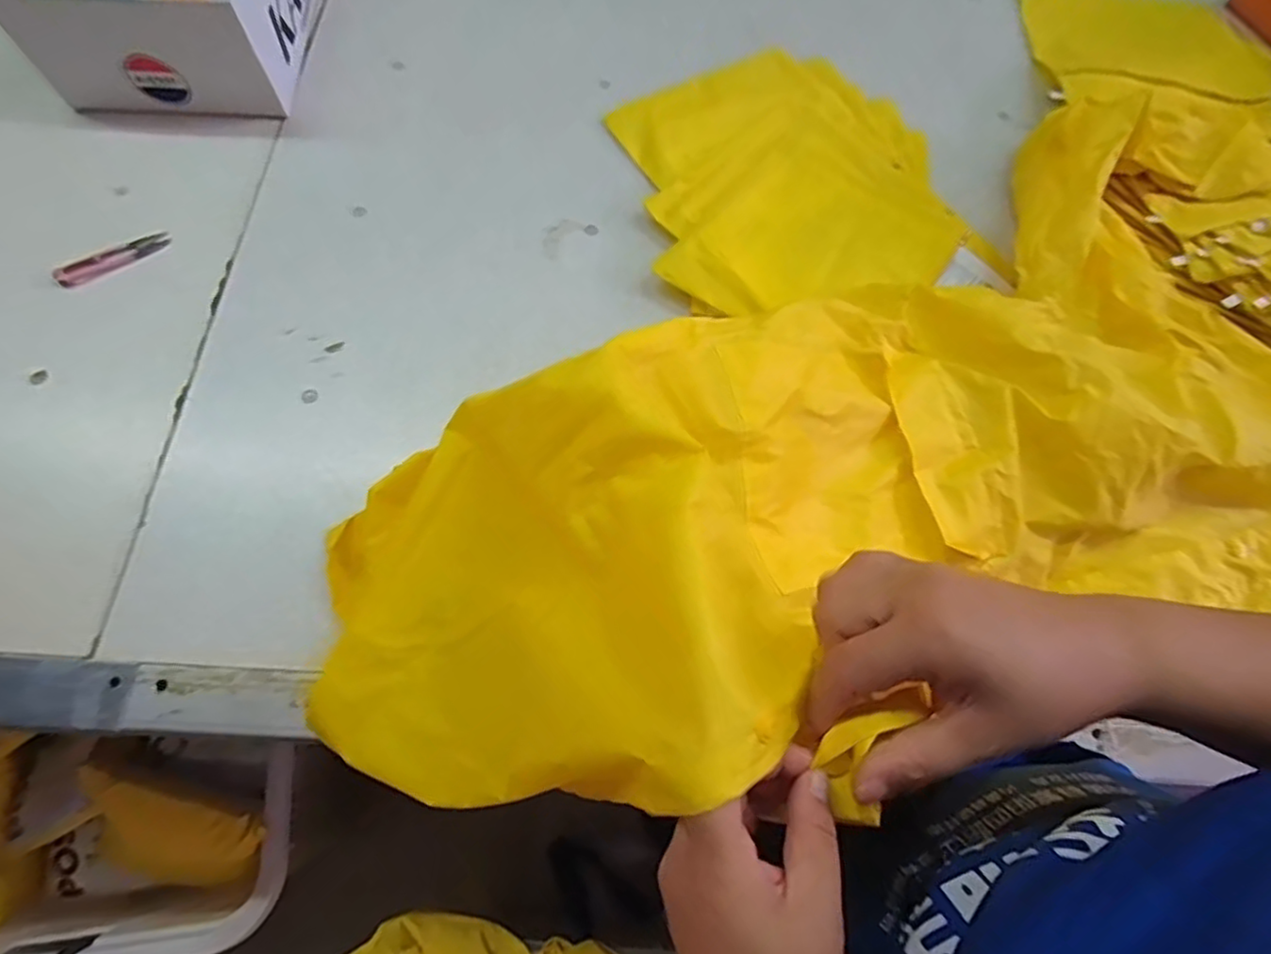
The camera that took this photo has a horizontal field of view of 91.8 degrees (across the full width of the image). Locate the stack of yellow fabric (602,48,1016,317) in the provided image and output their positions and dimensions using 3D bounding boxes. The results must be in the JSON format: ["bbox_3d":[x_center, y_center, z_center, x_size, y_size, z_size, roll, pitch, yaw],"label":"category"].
[{"bbox_3d":[0.175,-0.336,0.676,0.356,0.038,0.372,-14,71,-9],"label":"stack of yellow fabric"}]

